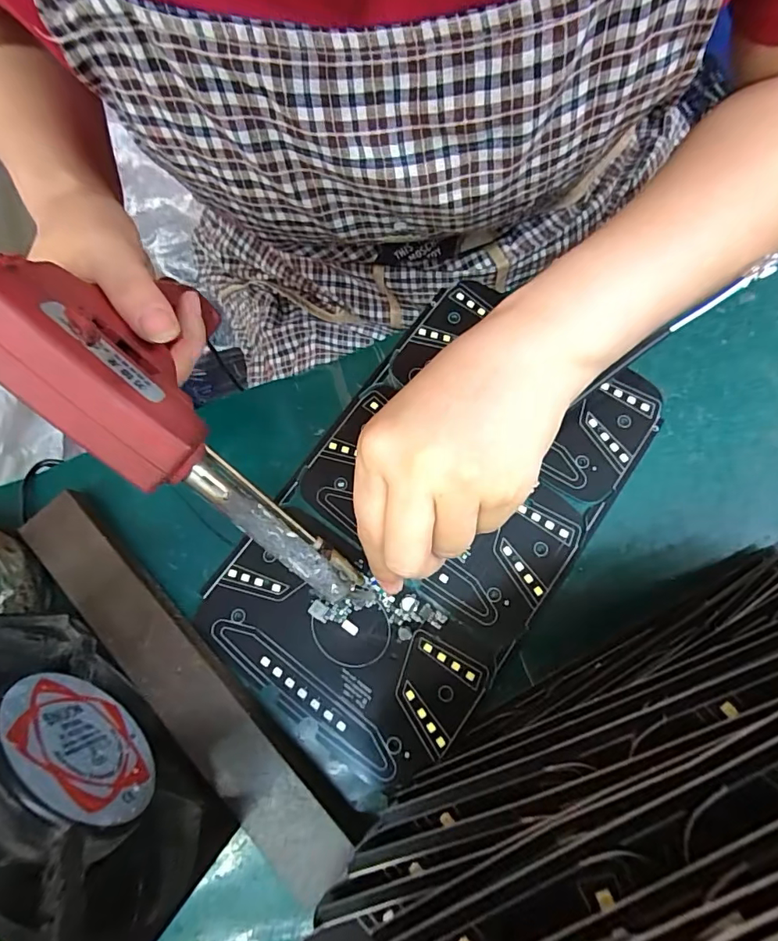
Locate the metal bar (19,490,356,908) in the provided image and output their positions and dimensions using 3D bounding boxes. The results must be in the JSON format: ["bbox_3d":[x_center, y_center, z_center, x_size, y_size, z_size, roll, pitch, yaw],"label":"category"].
[{"bbox_3d":[-0.094,0.093,0.219,0.032,0.014,0.206,-44,76,-8],"label":"metal bar"}]

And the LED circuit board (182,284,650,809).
[{"bbox_3d":[0.018,0.024,0.240,0.134,0.009,0.235,35,78,11],"label":"LED circuit board"}]

